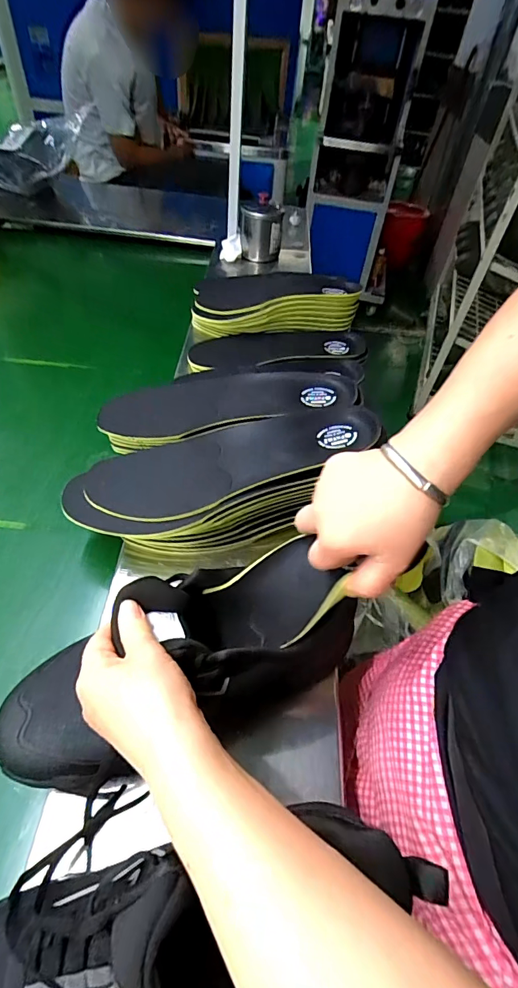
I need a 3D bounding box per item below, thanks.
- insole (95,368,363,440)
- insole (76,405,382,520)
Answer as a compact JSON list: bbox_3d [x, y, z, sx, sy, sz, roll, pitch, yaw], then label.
[{"bbox_3d":[-0.044,-0.115,0.539,0.307,0.024,0.104,-4,47,11],"label":"insole"},{"bbox_3d":[-0.032,-0.036,0.464,0.307,0.020,0.103,-15,49,5],"label":"insole"}]

